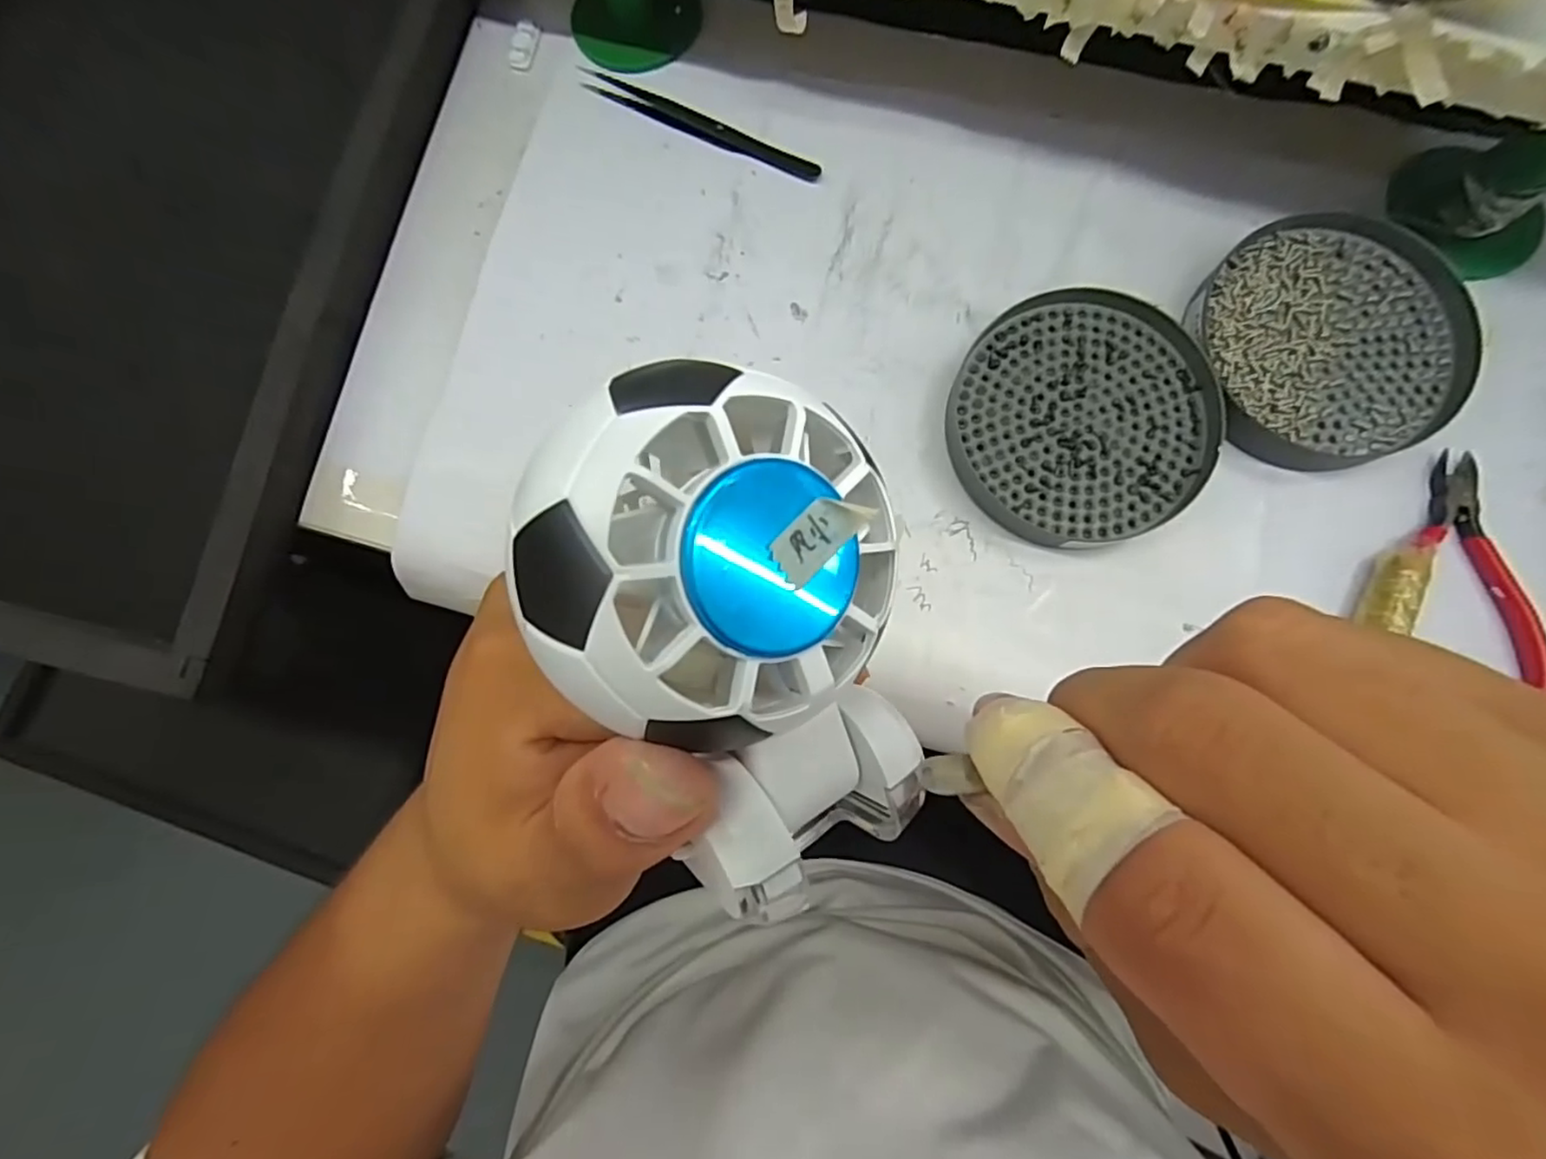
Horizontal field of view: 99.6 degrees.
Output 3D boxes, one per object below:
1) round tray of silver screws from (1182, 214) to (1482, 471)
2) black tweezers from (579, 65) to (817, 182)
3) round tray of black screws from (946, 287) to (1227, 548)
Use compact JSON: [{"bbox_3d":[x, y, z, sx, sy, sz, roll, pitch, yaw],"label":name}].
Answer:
[{"bbox_3d":[0.248,-0.108,0.292,0.106,0.014,0.111,0,82,2],"label":"round tray of silver screws"},{"bbox_3d":[-0.037,-0.230,0.330,0.132,0.005,0.011,28,84,6],"label":"black tweezers"},{"bbox_3d":[0.138,-0.073,0.295,0.111,0.015,0.115,0,82,2],"label":"round tray of black screws"}]

